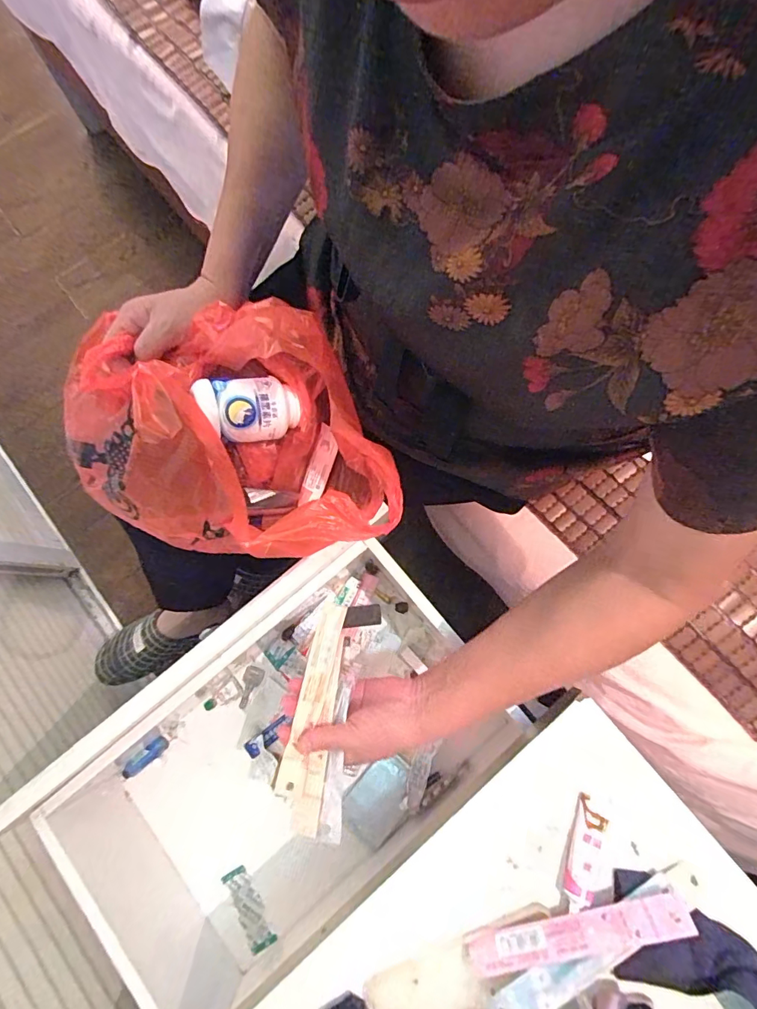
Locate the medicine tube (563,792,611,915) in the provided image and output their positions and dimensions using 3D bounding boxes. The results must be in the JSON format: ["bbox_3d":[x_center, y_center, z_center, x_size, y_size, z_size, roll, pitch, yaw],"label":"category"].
[{"bbox_3d":[0.179,0.301,0.390,0.028,0.013,0.084,20,80,3],"label":"medicine tube"}]

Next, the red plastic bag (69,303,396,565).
[{"bbox_3d":[-0.138,-0.063,0.417,0.287,0.136,0.207,-3,79,-1],"label":"red plastic bag"}]

